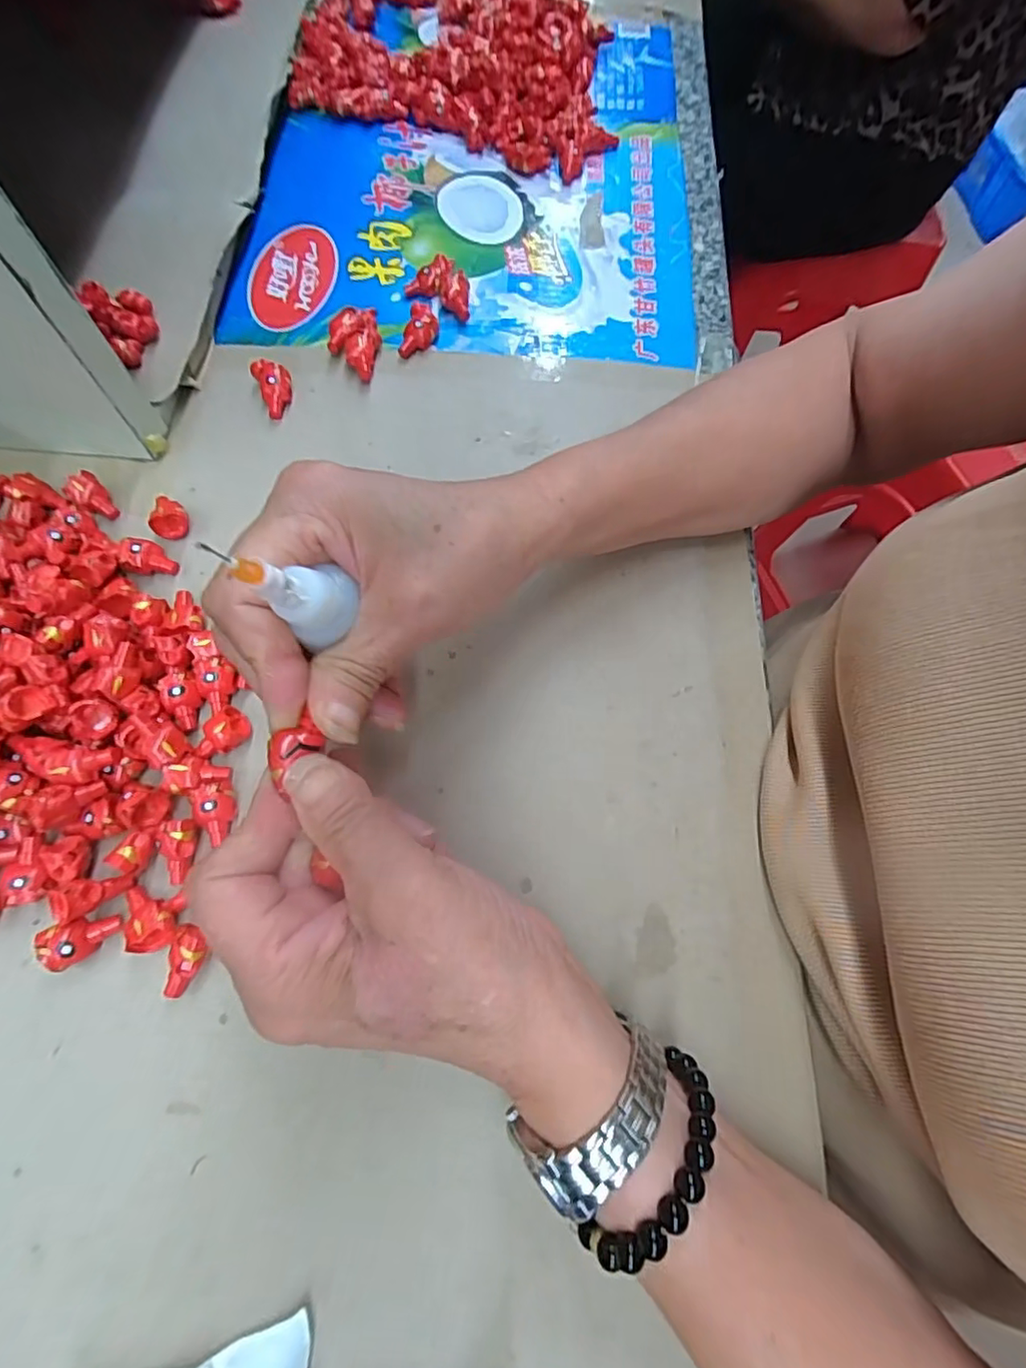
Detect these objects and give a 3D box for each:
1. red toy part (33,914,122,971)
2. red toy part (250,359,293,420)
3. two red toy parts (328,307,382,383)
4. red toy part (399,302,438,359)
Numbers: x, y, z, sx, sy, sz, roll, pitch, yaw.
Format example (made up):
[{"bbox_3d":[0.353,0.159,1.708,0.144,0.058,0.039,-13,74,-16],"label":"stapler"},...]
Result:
[{"bbox_3d":[-0.165,0.098,0.221,0.024,0.015,0.015,-22,71,-10],"label":"red toy part"},{"bbox_3d":[-0.134,-0.168,0.323,0.018,0.016,0.032,-23,71,-11],"label":"red toy part"},{"bbox_3d":[-0.092,-0.198,0.334,0.029,0.014,0.047,-9,70,-6],"label":"two red toy parts"},{"bbox_3d":[-0.055,-0.207,0.337,0.017,0.015,0.030,18,69,5],"label":"red toy part"}]

